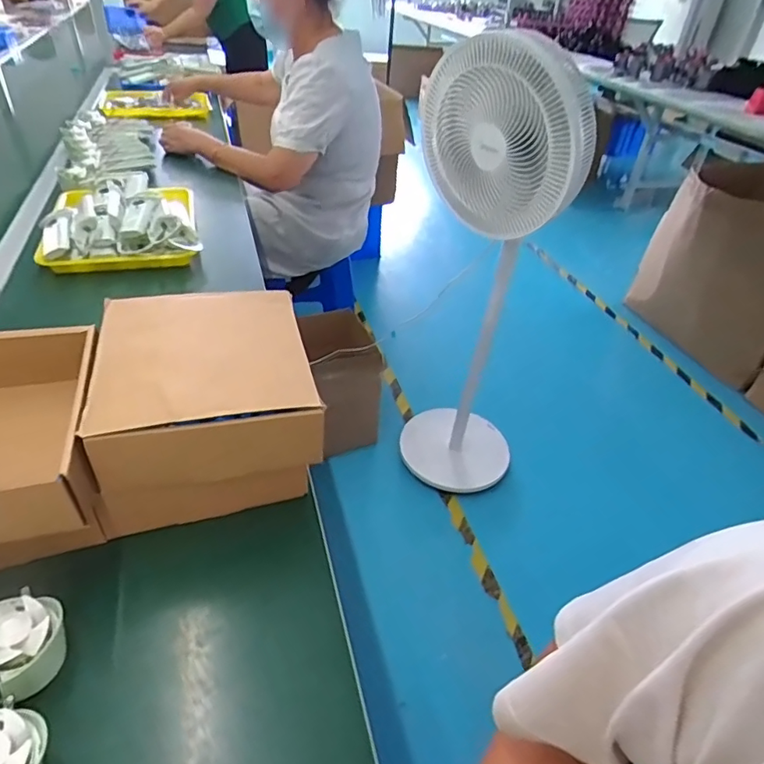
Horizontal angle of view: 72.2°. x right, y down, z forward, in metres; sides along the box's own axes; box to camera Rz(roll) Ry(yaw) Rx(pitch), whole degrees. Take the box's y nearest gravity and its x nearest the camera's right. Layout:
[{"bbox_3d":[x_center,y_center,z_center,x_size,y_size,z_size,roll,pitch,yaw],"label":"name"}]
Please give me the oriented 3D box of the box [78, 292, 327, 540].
[{"bbox_3d":[-0.170,0.023,0.538,0.196,0.151,0.208,-4,40,-11],"label":"box"}]

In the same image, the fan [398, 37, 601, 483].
[{"bbox_3d":[0.256,-0.165,1.289,0.342,1.111,0.292,32,46,29],"label":"fan"}]

